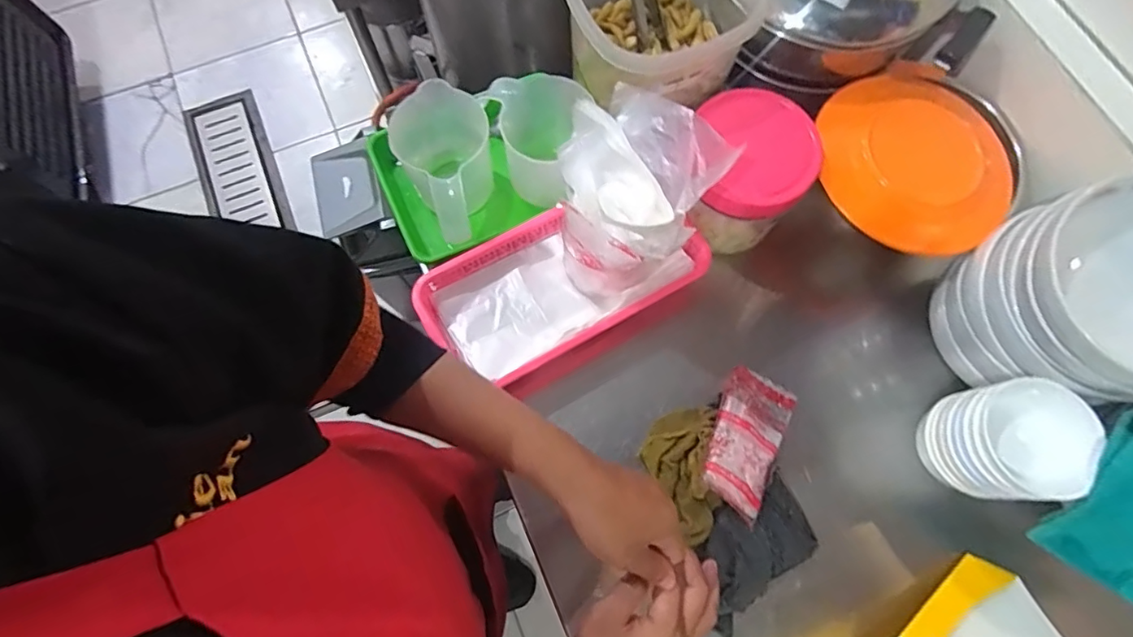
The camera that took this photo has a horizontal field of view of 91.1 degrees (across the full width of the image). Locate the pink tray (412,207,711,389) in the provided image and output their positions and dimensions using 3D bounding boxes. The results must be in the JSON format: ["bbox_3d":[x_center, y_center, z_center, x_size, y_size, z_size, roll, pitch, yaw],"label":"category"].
[{"bbox_3d":[-0.004,-0.036,0.564,0.274,0.038,0.135,-28,74,-8],"label":"pink tray"}]

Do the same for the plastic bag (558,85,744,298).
[{"bbox_3d":[0.057,-0.104,0.512,0.121,0.163,0.127,37,77,11],"label":"plastic bag"}]

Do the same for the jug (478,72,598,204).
[{"bbox_3d":[-0.027,-0.187,0.593,0.099,0.110,0.082,-6,73,-1],"label":"jug"}]

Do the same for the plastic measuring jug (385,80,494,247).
[{"bbox_3d":[-0.124,-0.164,0.581,0.093,0.104,0.117,-15,73,-4],"label":"plastic measuring jug"}]

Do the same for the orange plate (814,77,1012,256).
[{"bbox_3d":[0.331,-0.150,0.535,0.145,0.036,0.184,-41,77,-11],"label":"orange plate"}]

